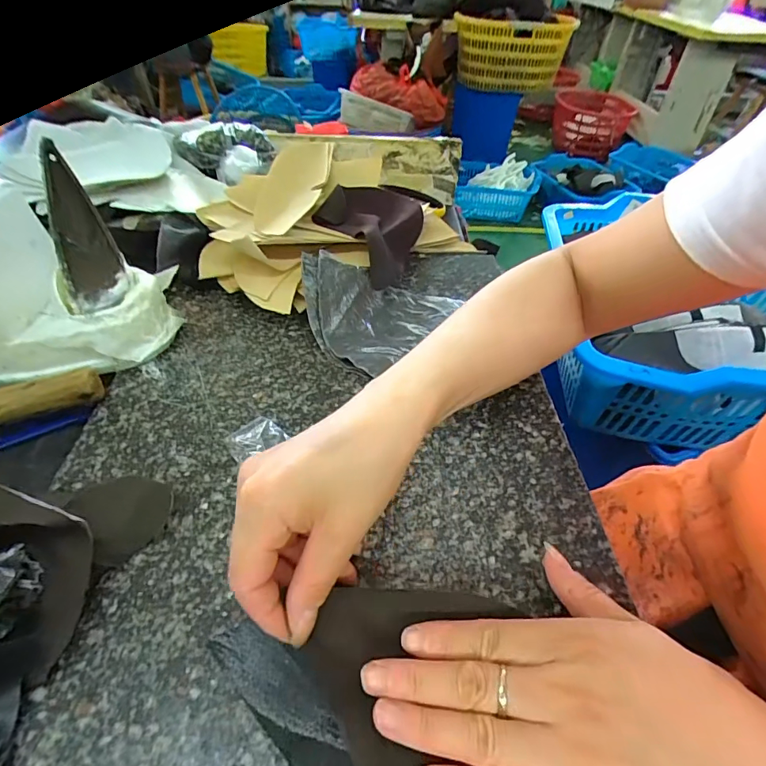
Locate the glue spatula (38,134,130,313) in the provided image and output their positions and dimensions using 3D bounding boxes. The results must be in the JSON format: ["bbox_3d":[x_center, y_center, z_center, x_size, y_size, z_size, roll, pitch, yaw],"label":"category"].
[{"bbox_3d":[-0.227,-0.114,0.339,0.006,0.116,0.046,21,24,36],"label":"glue spatula"}]

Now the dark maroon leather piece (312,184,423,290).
[{"bbox_3d":[-0.015,-0.154,0.460,0.105,0.061,0.105,6,45,1],"label":"dark maroon leather piece"}]

